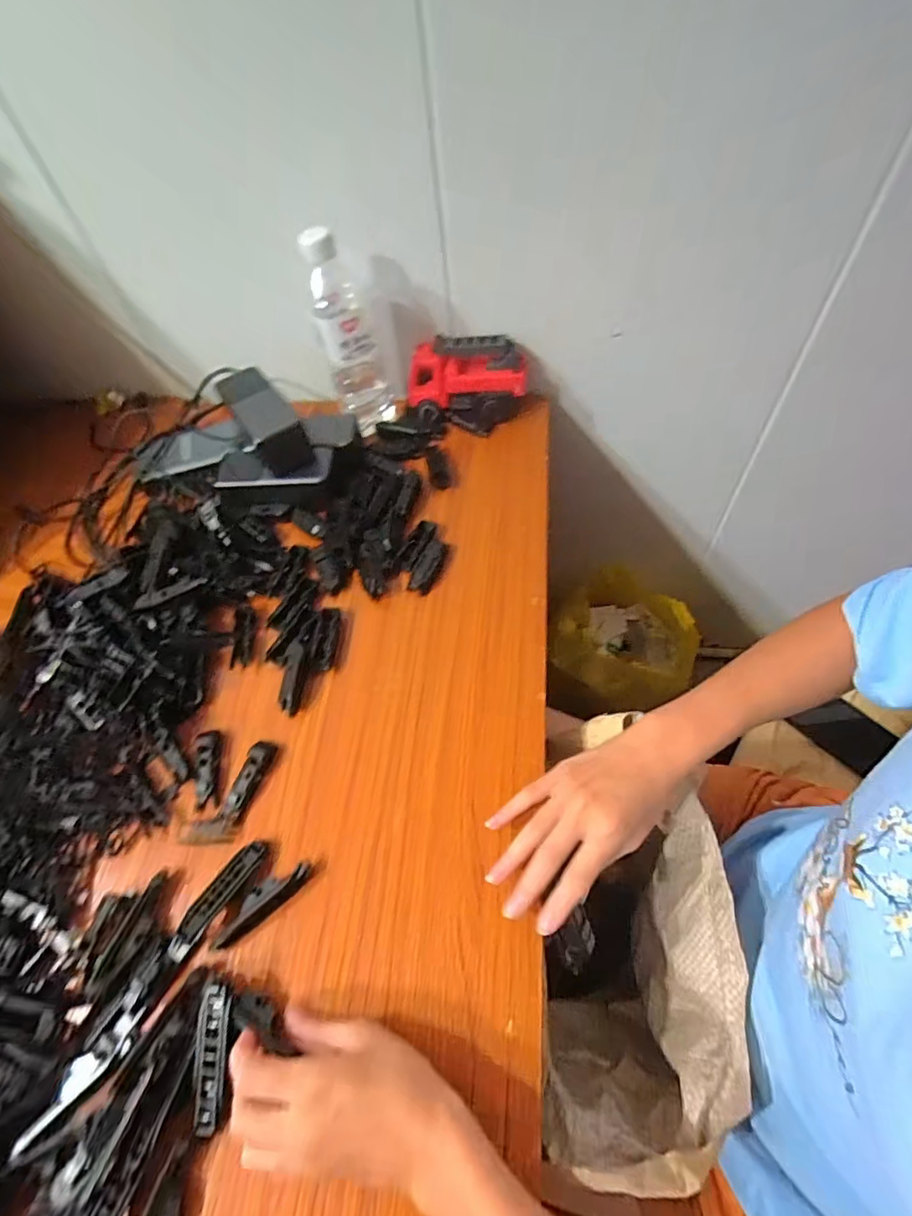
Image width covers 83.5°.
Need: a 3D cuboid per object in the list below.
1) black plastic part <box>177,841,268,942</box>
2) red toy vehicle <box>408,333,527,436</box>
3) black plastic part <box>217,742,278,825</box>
[{"bbox_3d":[-0.169,0.204,0.372,0.019,0.010,0.071,30,63,17],"label":"black plastic part"},{"bbox_3d":[0.013,-0.266,0.610,0.138,0.082,0.074,6,59,9],"label":"red toy vehicle"},{"bbox_3d":[-0.170,0.141,0.419,0.020,0.013,0.067,12,60,13],"label":"black plastic part"}]

